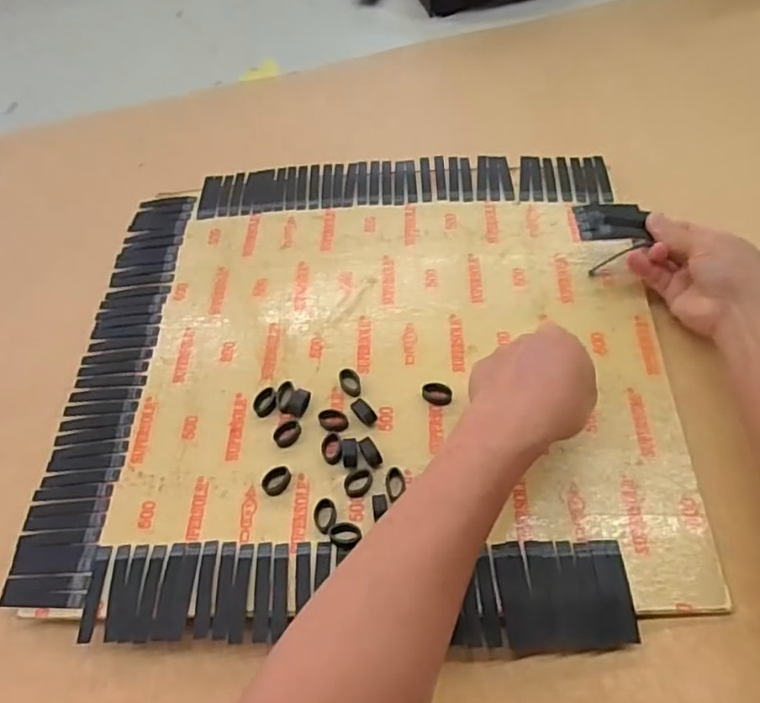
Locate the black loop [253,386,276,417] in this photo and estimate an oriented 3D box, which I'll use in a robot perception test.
[{"bbox_3d":[-0.085,0.038,0.453,0.015,0.008,0.022,18,61,15],"label":"black loop"}]

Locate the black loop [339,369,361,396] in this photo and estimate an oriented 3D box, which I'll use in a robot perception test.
[{"bbox_3d":[-0.022,0.024,0.454,0.015,0.008,0.022,-13,57,-4],"label":"black loop"}]

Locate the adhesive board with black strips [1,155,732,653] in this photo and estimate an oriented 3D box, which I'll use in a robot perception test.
[{"bbox_3d":[-0.011,-0.004,0.475,0.451,0.016,0.418,-1,57,4],"label":"adhesive board with black strips"}]

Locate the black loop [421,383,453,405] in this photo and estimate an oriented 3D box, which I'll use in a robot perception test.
[{"bbox_3d":[0.042,0.030,0.444,0.021,0.009,0.015,1,58,6],"label":"black loop"}]

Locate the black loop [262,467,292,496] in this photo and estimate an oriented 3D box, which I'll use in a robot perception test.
[{"bbox_3d":[-0.071,0.089,0.419,0.021,0.009,0.015,-29,60,-13],"label":"black loop"}]

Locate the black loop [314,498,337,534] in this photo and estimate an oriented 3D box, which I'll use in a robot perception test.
[{"bbox_3d":[-0.036,0.109,0.401,0.015,0.010,0.022,-2,57,4],"label":"black loop"}]

